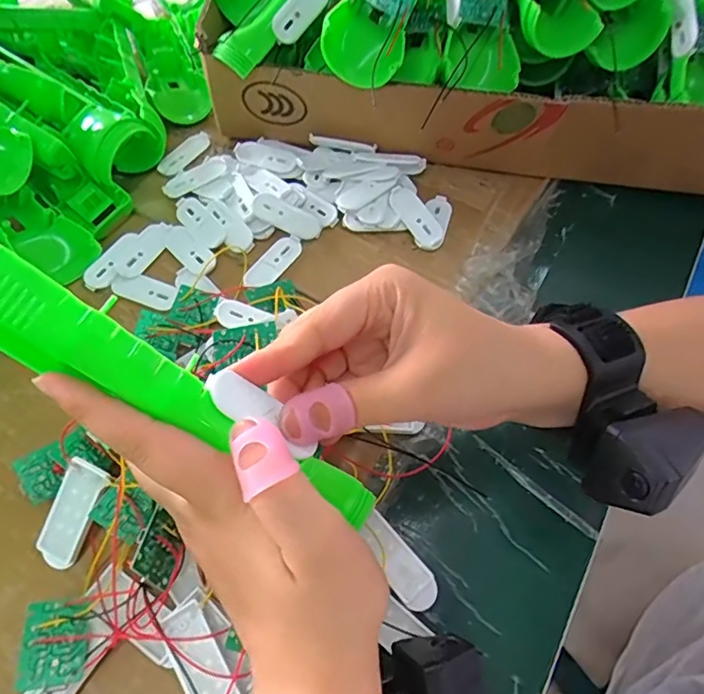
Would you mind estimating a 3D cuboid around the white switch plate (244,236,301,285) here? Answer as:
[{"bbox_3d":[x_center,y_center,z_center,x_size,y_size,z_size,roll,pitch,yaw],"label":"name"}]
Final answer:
[{"bbox_3d":[-0.053,-0.058,0.357,0.021,0.004,0.048,30,64,13],"label":"white switch plate"}]

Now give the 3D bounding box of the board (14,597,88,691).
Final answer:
[{"bbox_3d":[-0.132,0.131,0.234,0.026,0.004,0.034,0,51,-19],"label":"board"}]

